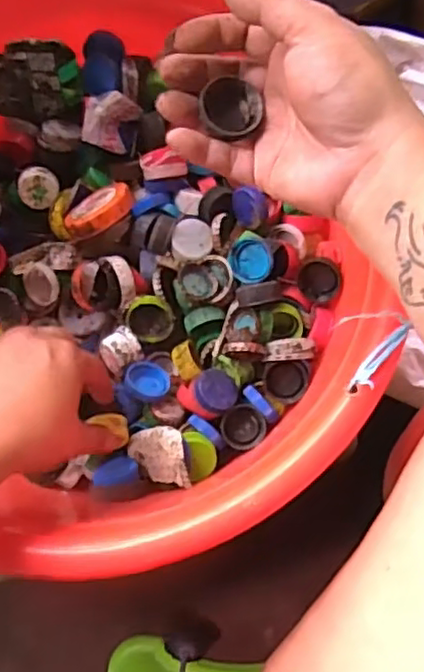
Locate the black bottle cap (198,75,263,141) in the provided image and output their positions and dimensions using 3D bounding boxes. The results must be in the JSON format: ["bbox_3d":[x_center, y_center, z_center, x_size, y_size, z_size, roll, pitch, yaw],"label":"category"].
[{"bbox_3d":[0.010,-0.112,0.320,0.027,0.014,0.025,-21,81,0],"label":"black bottle cap"}]

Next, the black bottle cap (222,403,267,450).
[{"bbox_3d":[0.022,0.064,0.451,0.030,0.012,0.030,0,81,3],"label":"black bottle cap"}]

